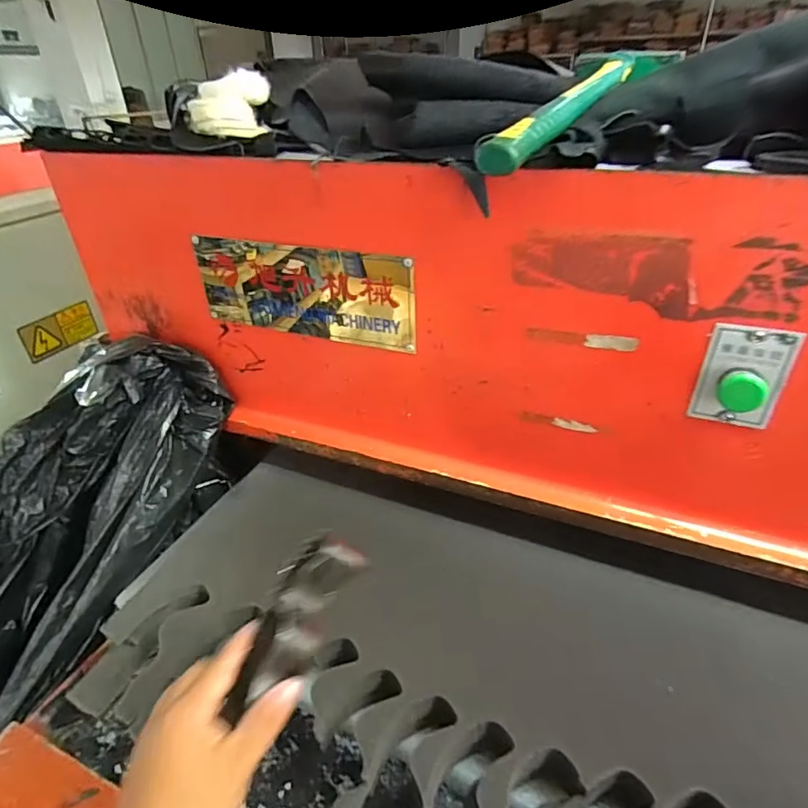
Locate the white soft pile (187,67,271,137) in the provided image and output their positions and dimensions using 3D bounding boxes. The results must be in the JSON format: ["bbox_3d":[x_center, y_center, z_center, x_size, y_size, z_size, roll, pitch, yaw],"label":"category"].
[{"bbox_3d":[-0.188,-0.322,0.542,0.087,0.058,0.049,-6,33,-11],"label":"white soft pile"}]

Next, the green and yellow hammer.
[{"bbox_3d":[0.143,-0.253,0.425,0.087,0.024,0.282,22,52,30],"label":"green and yellow hammer"}]

